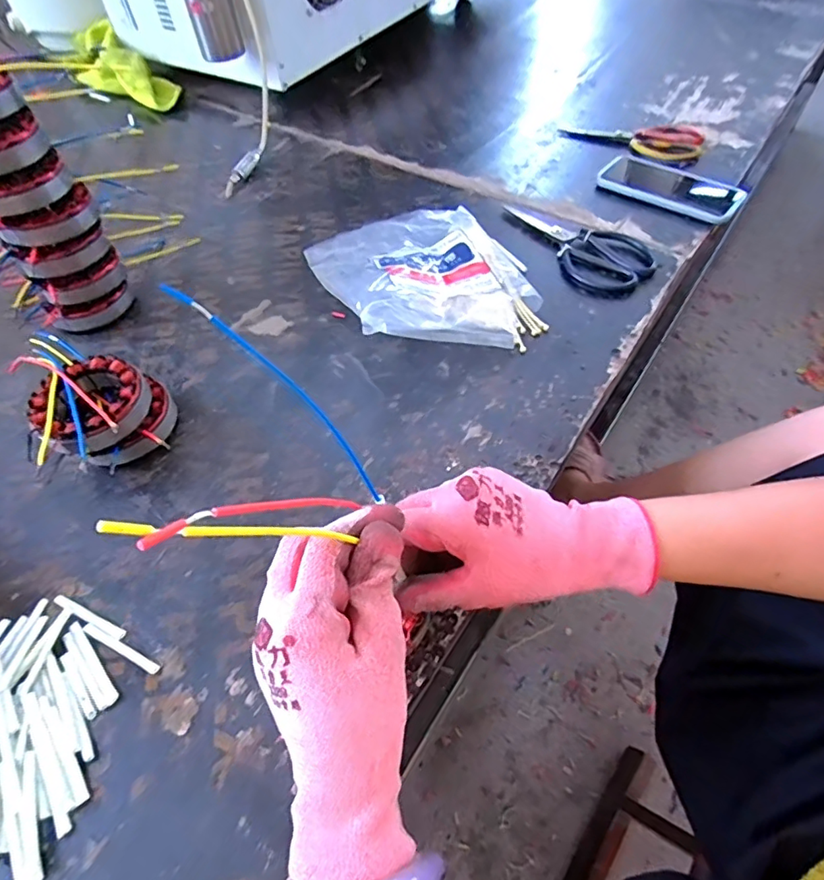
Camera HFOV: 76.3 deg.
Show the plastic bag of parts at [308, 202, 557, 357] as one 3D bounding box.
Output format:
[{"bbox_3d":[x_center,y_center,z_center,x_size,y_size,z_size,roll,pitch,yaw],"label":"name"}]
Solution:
[{"bbox_3d":[0.014,-0.190,0.552,0.202,0.067,0.248,-20,55,-12],"label":"plastic bag of parts"}]

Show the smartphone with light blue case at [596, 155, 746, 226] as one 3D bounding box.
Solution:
[{"bbox_3d":[0.326,-0.321,0.658,0.169,0.014,0.092,35,63,25],"label":"smartphone with light blue case"}]

